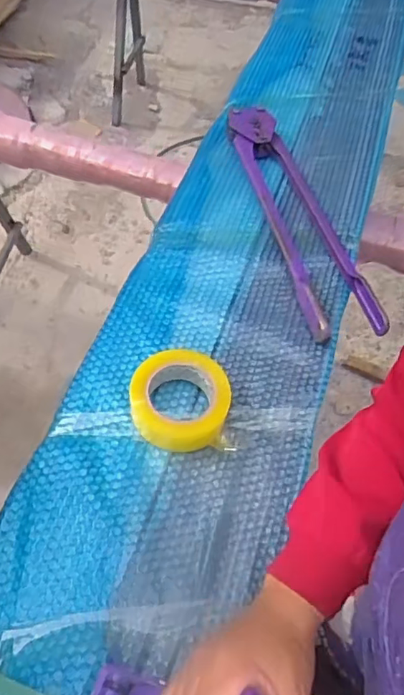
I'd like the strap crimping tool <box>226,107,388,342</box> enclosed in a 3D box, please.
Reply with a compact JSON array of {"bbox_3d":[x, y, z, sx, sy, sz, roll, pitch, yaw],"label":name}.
[{"bbox_3d":[0.155,-0.240,0.918,0.124,0.042,0.537,-11,57,-10],"label":"strap crimping tool"}]

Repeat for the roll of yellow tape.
[{"bbox_3d":[-0.026,0.059,0.663,0.118,0.037,0.122,1,56,-2],"label":"roll of yellow tape"}]

